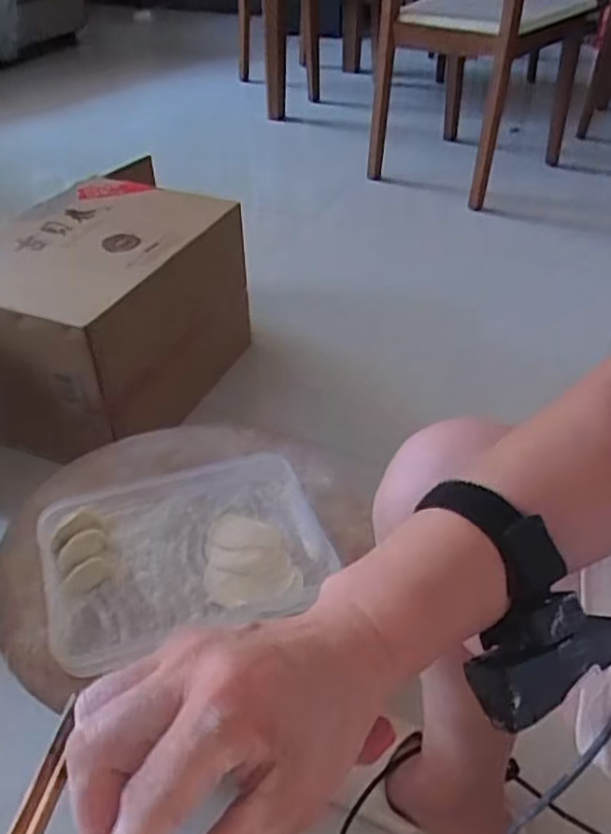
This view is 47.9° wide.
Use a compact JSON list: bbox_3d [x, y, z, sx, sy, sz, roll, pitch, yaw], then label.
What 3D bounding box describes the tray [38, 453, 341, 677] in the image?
[{"bbox_3d":[-0.127,0.137,0.727,0.283,0.041,0.203,-16,42,-18],"label":"tray"}]

